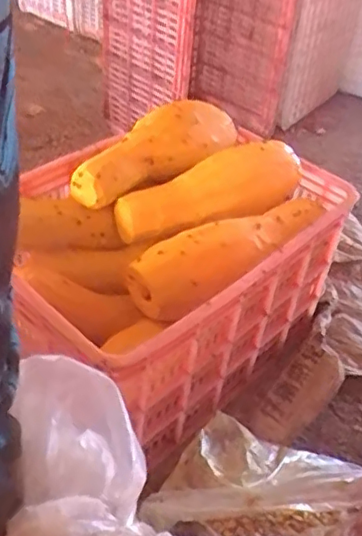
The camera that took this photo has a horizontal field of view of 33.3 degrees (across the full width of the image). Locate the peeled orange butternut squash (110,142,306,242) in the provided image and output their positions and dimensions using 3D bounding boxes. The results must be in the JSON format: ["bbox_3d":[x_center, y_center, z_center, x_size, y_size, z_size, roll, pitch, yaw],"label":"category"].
[{"bbox_3d":[0.049,-0.106,0.872,0.297,0.073,0.105,-20,45,-8],"label":"peeled orange butternut squash"}]

